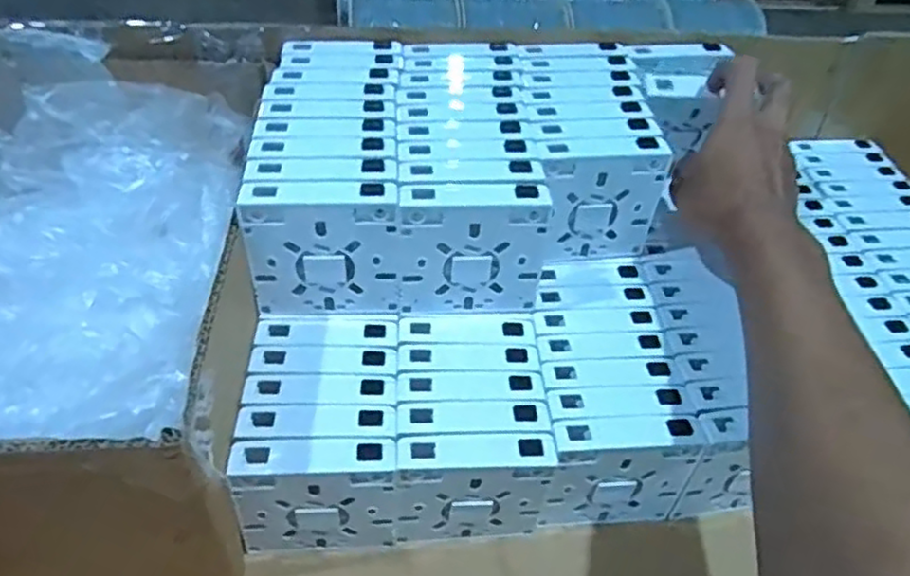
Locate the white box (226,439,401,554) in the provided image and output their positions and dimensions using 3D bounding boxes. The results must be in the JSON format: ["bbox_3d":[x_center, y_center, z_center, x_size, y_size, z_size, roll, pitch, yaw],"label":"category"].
[{"bbox_3d":[-0.075,0.119,0.375,0.085,0.085,0.020,0,42,-4],"label":"white box"}]

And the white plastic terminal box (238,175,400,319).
[{"bbox_3d":[-0.076,-0.021,0.394,0.083,0.088,0.022,1,42,-3],"label":"white plastic terminal box"}]

